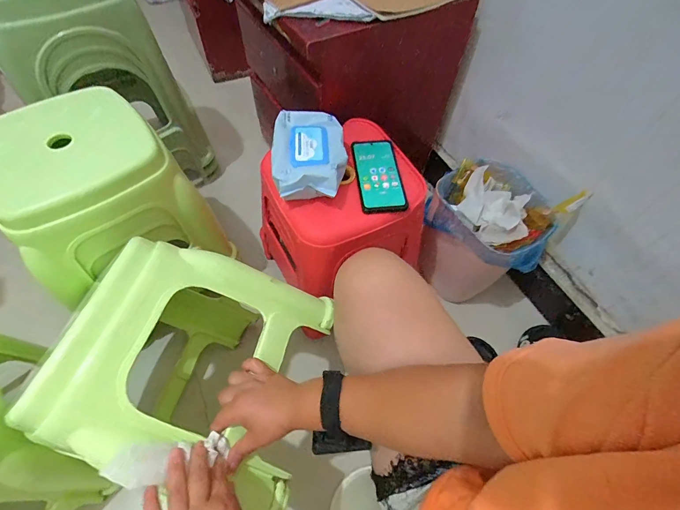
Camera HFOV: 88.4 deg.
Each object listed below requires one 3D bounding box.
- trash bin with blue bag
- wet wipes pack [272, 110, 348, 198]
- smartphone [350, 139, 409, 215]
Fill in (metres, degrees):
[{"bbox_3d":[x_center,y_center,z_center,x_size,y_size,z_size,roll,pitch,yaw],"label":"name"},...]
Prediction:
[{"bbox_3d":[0.319,-0.037,0.801,0.243,0.270,0.235,38,63,19],"label":"trash bin with blue bag"},{"bbox_3d":[-0.051,-0.166,0.591,0.121,0.051,0.183,-4,58,-5],"label":"wet wipes pack"},{"bbox_3d":[0.066,-0.144,0.614,0.077,0.013,0.163,-3,58,-5],"label":"smartphone"}]

